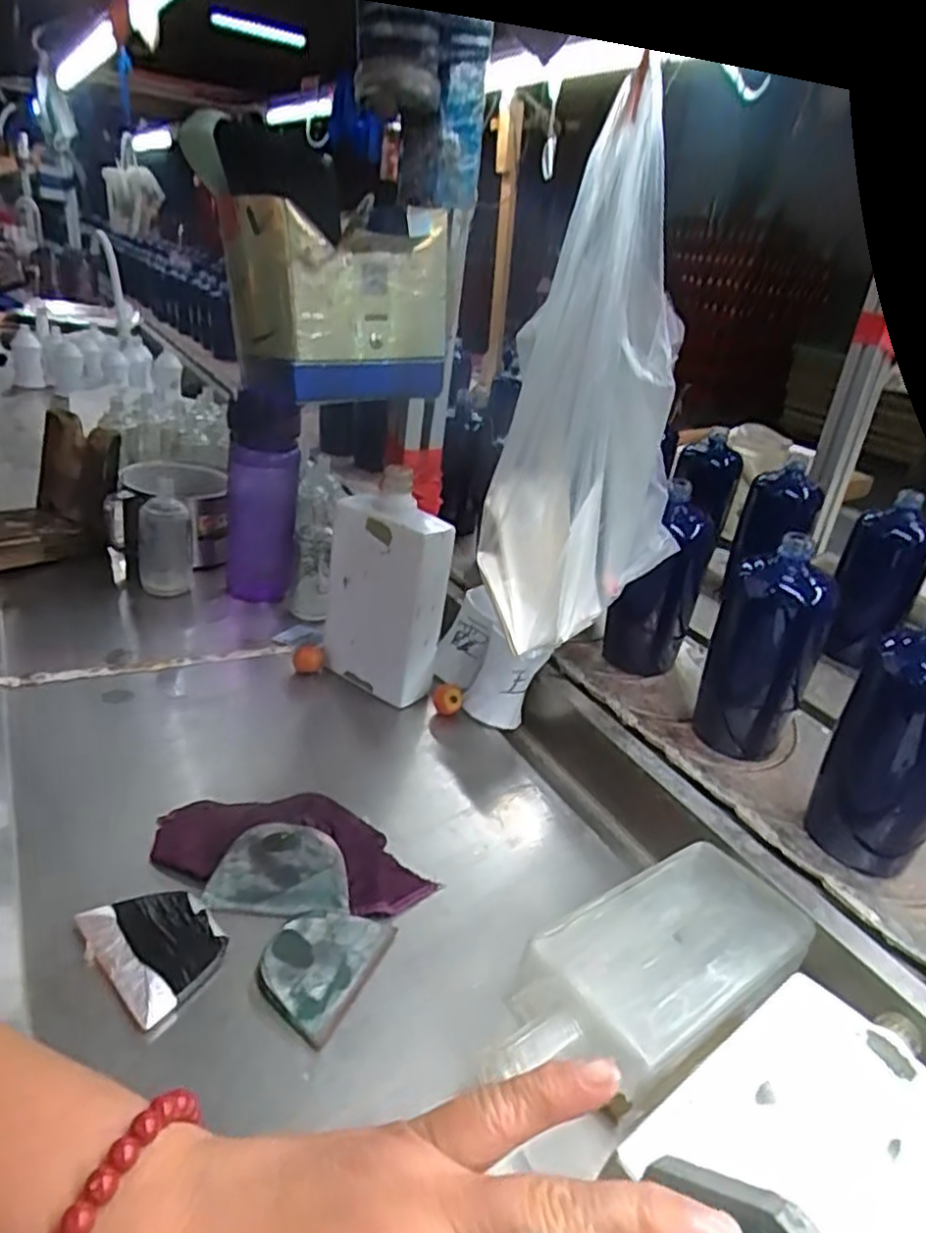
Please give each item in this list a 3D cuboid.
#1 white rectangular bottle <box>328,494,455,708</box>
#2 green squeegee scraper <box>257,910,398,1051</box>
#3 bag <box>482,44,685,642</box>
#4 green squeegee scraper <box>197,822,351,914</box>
[{"bbox_3d":[-0.073,-0.017,0.682,0.111,0.181,0.052,26,33,32],"label":"white rectangular bottle"},{"bbox_3d":[-0.082,0.196,0.422,0.056,0.006,0.081,25,27,14],"label":"green squeegee scraper"},{"bbox_3d":[0.092,-0.142,0.491,0.083,0.319,0.145,20,30,24],"label":"bag"},{"bbox_3d":[-0.114,0.157,0.463,0.083,0.007,0.053,4,60,-4],"label":"green squeegee scraper"}]

